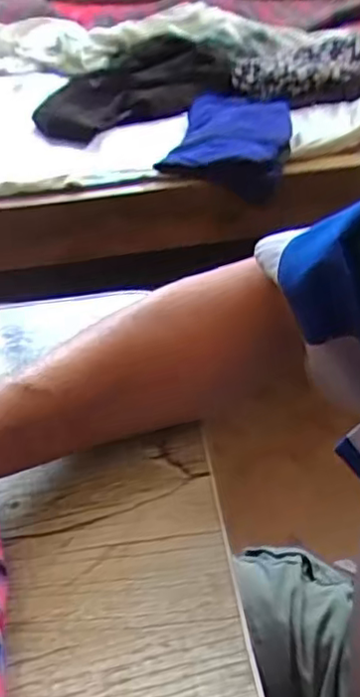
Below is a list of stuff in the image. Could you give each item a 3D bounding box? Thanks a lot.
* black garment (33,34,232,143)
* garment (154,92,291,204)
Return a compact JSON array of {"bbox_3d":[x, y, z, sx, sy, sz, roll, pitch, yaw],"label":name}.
[{"bbox_3d":[-0.120,-0.542,1.303,0.393,0.064,0.381,-17,41,-14],"label":"black garment"},{"bbox_3d":[0.098,-0.356,1.104,0.188,0.071,0.293,7,41,14],"label":"garment"}]

